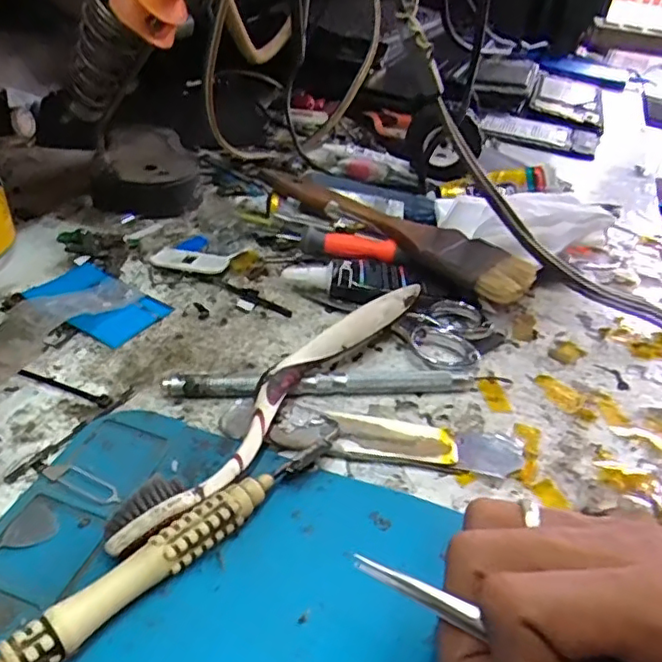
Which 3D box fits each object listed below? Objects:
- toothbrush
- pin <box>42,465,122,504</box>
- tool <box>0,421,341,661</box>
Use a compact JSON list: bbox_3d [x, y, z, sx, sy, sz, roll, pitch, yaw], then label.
[{"bbox_3d":[-0.015,0.024,0.237,0.016,0.021,0.173,26,41,24],"label":"toothbrush"},{"bbox_3d":[-0.085,0.052,0.206,0.031,0.004,0.008,19,40,15],"label":"pin"},{"bbox_3d":[-0.041,0.064,0.188,0.011,0.013,0.127,33,44,30],"label":"tool"}]

